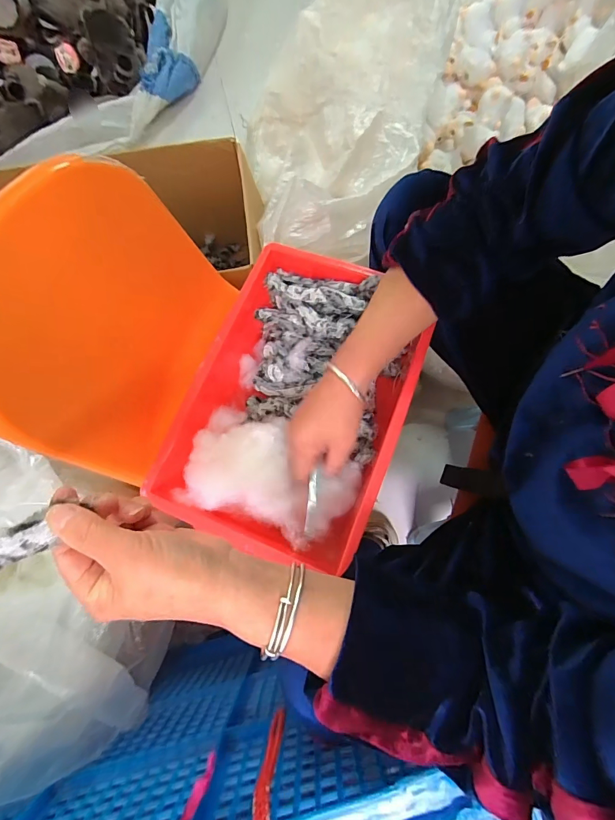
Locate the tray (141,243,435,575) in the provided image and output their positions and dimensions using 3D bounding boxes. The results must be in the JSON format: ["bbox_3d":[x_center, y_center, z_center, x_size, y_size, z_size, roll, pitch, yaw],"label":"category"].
[{"bbox_3d":[-0.012,-0.016,0.462,0.242,0.086,0.358,19,75,5],"label":"tray"}]

